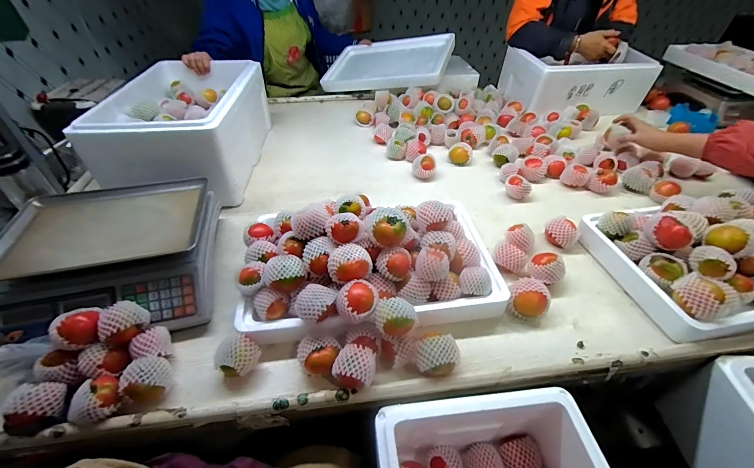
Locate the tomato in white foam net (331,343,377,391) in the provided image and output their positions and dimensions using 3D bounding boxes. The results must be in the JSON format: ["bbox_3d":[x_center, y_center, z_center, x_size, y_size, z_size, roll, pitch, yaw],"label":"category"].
[{"bbox_3d":[-0.034,0.203,0.498,0.059,0.049,0.059,11,43,10],"label":"tomato in white foam net"}]

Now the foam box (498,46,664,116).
[{"bbox_3d":[0.805,-0.634,1.337,0.517,0.152,0.306,-4,43,-6],"label":"foam box"}]

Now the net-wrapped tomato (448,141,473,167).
[{"bbox_3d":[0.255,-0.248,1.012,0.067,0.052,0.073,19,45,18],"label":"net-wrapped tomato"}]

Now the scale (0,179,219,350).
[{"bbox_3d":[-0.502,0.038,0.639,0.351,0.105,0.336,-9,43,-12],"label":"scale"}]

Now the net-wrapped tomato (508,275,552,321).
[{"bbox_3d":[0.274,0.122,0.605,0.068,0.059,0.064,1,42,-1],"label":"net-wrapped tomato"}]

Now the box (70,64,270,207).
[{"bbox_3d":[-0.516,-0.305,0.952,0.327,0.217,0.549,1,42,0],"label":"box"}]

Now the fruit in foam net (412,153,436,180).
[{"bbox_3d":[0.135,-0.195,0.960,0.067,0.061,0.074,9,43,8],"label":"fruit in foam net"}]

